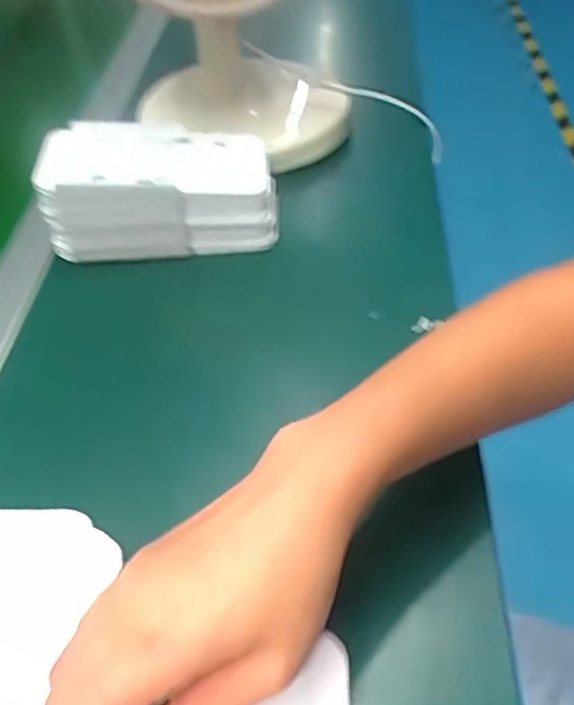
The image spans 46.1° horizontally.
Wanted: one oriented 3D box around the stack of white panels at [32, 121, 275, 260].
[{"bbox_3d":[-0.092,-0.123,0.509,0.167,0.068,0.091,1,47,6],"label":"stack of white panels"}]

